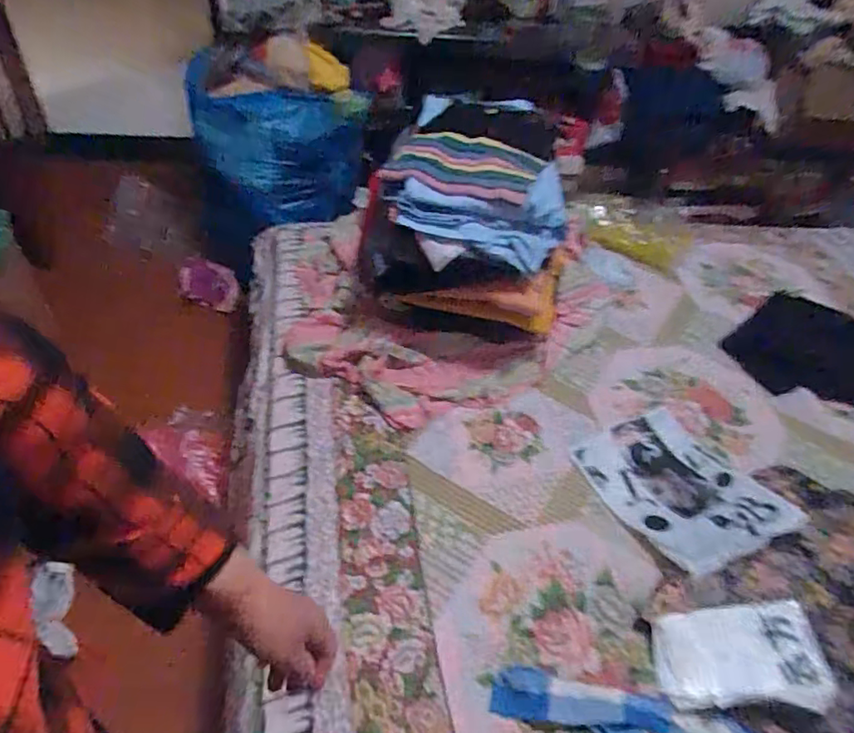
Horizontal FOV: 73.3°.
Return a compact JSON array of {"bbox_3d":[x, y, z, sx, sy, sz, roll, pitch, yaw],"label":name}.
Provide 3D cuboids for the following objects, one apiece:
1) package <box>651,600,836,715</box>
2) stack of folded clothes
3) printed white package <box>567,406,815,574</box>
[{"bbox_3d":[0.445,0.409,0.805,0.244,0.039,0.136,-1,48,-9],"label":"package"},{"bbox_3d":[0.075,-0.240,1.123,0.345,0.313,0.282,9,47,0],"label":"stack of folded clothes"},{"bbox_3d":[0.434,0.196,0.987,0.252,0.062,0.305,-16,49,-23],"label":"printed white package"}]

